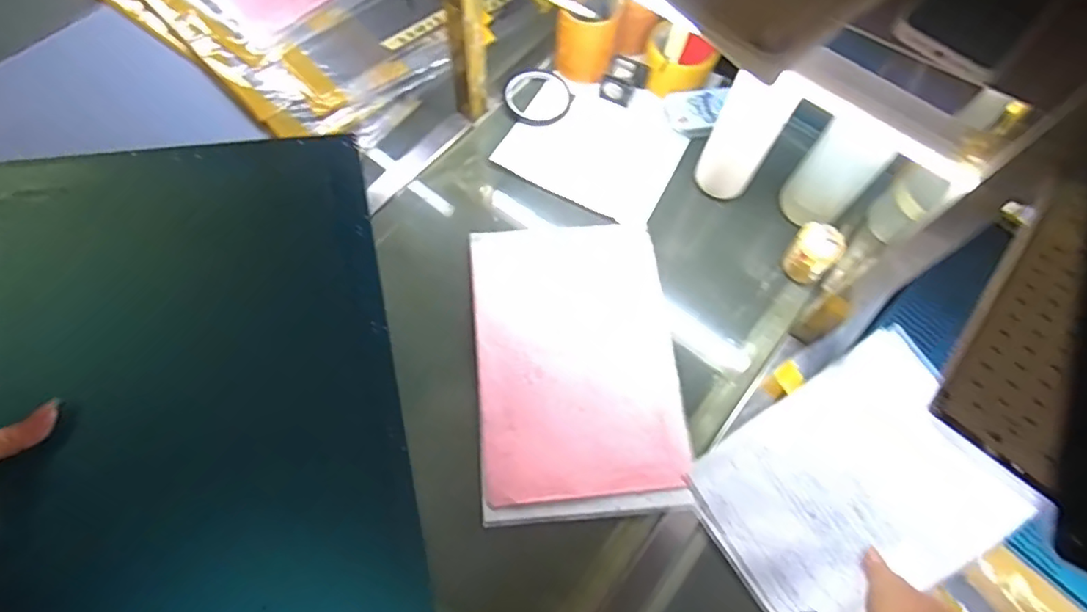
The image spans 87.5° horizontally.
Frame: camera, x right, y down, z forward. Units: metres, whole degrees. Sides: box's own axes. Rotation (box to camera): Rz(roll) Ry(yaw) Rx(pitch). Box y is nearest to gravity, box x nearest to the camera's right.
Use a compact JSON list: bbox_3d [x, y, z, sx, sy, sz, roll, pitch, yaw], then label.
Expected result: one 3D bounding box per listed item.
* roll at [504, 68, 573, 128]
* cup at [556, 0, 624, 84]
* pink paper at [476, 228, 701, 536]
[{"bbox_3d":[-0.007,-0.288,0.776,0.089,0.016,0.091,1,67,-3],"label":"roll"},{"bbox_3d":[0.060,-0.365,0.762,0.074,0.097,0.076,1,67,-3],"label":"cup"},{"bbox_3d":[0.035,0.055,0.627,0.213,0.010,0.328,-3,67,-5],"label":"pink paper"}]

